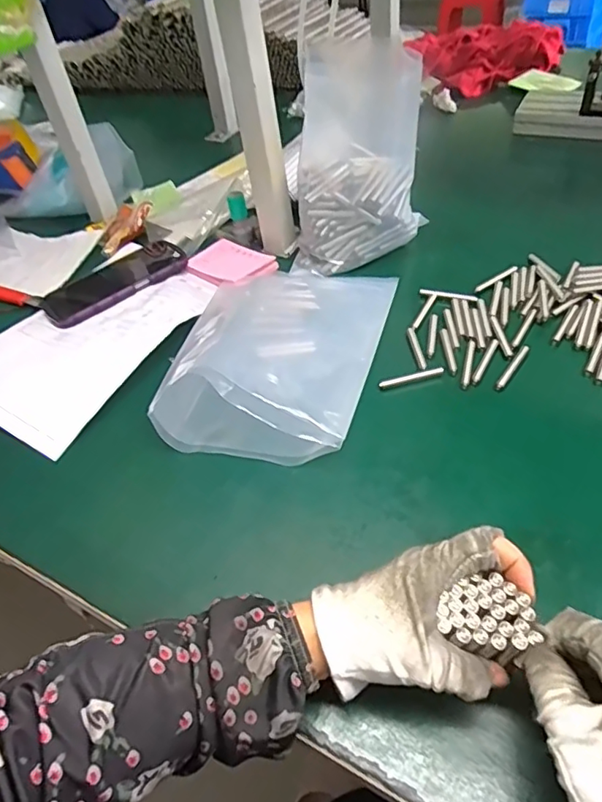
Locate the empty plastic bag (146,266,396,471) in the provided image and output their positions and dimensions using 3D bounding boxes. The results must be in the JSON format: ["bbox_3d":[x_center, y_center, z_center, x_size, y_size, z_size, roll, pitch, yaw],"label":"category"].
[{"bbox_3d":[-0.015,-0.069,0.521,0.185,0.065,0.265,2,47,12],"label":"empty plastic bag"}]

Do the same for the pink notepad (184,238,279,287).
[{"bbox_3d":[-0.081,-0.164,0.652,0.101,0.010,0.077,30,57,33],"label":"pink notepad"}]

